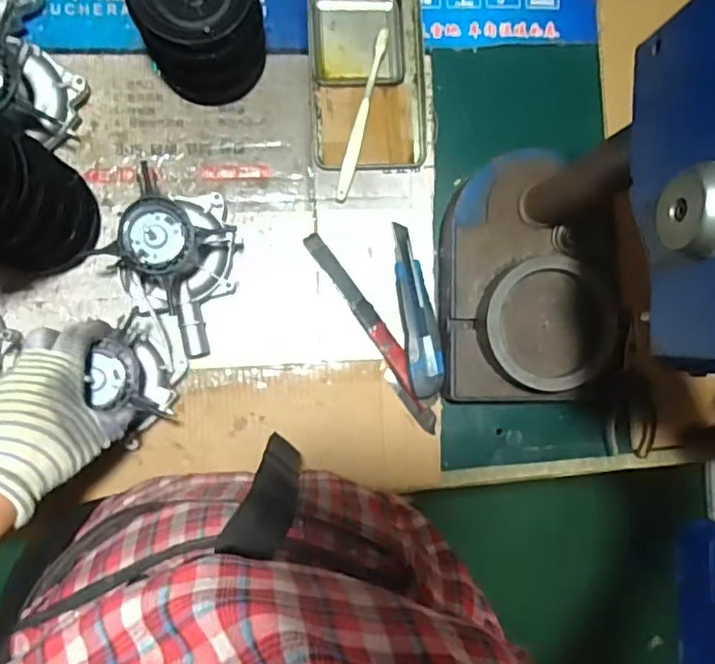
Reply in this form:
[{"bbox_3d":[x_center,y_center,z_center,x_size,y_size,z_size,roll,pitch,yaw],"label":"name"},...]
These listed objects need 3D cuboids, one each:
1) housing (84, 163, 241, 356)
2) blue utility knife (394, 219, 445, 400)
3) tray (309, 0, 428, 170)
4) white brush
[{"bbox_3d":[-0.166,-0.061,0.540,0.090,0.107,0.142,23,94,-3],"label":"housing"},{"bbox_3d":[0.061,-0.024,0.596,0.035,0.013,0.176,-9,81,0],"label":"blue utility knife"},{"bbox_3d":[0.012,-0.270,0.600,0.119,0.027,0.195,-2,95,-1],"label":"tray"},{"bbox_3d":[0.004,-0.220,0.592,0.013,0.016,0.173,14,95,-2],"label":"white brush"}]

